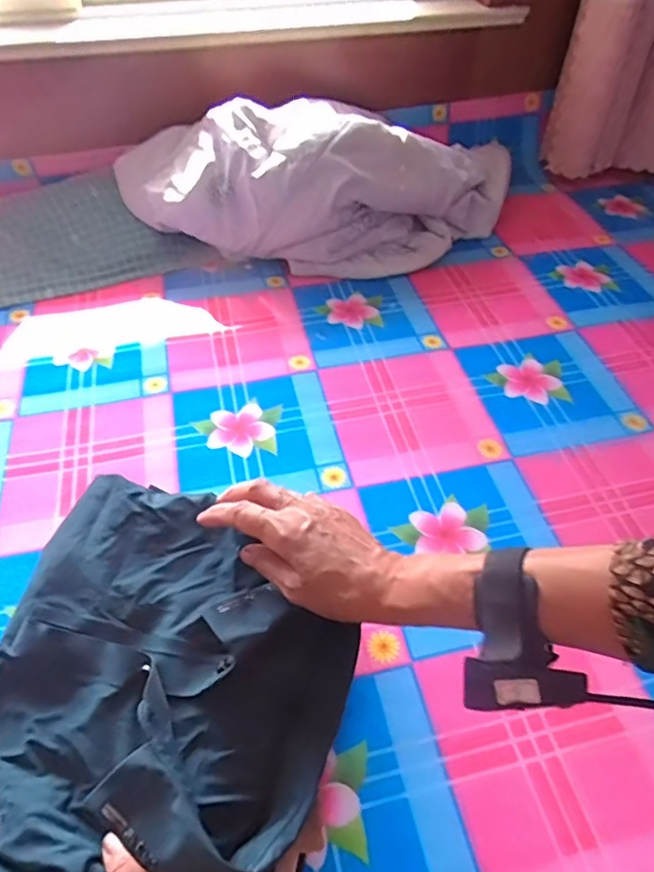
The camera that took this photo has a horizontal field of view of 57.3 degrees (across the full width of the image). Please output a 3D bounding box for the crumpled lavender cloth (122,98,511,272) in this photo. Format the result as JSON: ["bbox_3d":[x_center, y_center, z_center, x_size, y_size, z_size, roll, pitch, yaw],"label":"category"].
[{"bbox_3d":[0.013,-0.520,1.212,0.855,0.232,0.327,-4,47,-4],"label":"crumpled lavender cloth"}]

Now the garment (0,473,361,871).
[{"bbox_3d":[-0.115,0.168,0.421,0.243,0.049,0.257,10,48,9],"label":"garment"}]

